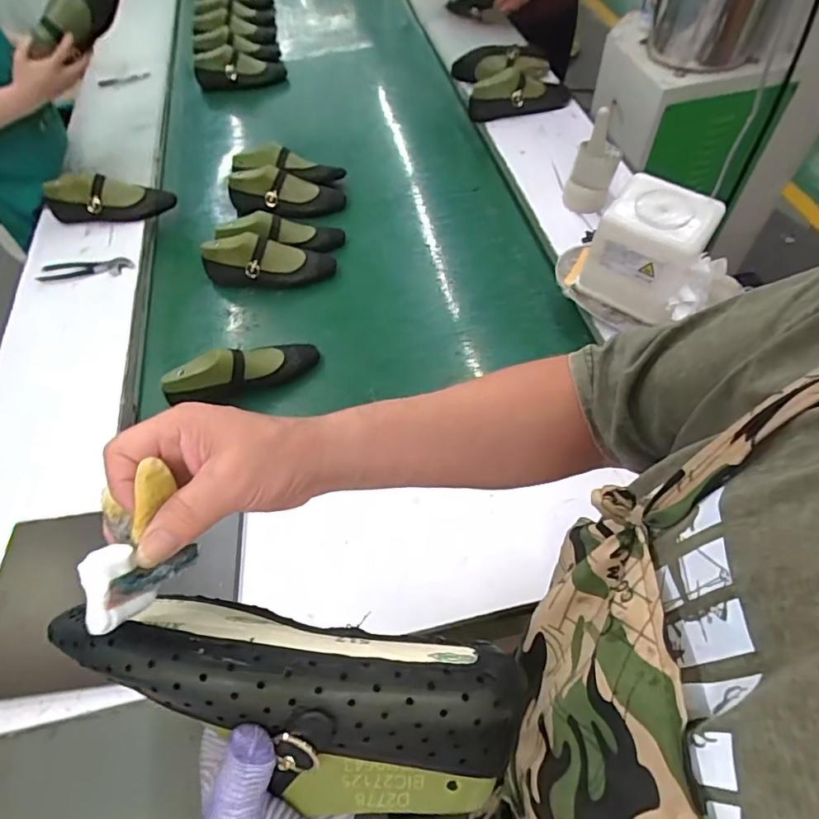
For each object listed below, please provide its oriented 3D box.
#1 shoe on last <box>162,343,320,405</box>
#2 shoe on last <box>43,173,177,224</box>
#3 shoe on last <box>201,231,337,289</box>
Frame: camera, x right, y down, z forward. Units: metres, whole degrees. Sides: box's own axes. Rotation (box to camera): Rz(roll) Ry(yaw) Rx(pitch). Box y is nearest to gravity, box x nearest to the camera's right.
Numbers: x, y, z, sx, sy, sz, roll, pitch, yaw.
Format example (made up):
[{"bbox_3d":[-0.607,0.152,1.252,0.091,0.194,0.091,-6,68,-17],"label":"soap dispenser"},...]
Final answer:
[{"bbox_3d":[-0.294,-0.069,0.900,0.268,0.091,0.083,-16,56,-21],"label":"shoe on last"},{"bbox_3d":[-0.670,-0.467,1.123,0.263,0.090,0.071,-7,57,0],"label":"shoe on last"},{"bbox_3d":[-0.294,-0.306,1.028,0.267,0.109,0.082,-3,57,3],"label":"shoe on last"}]

